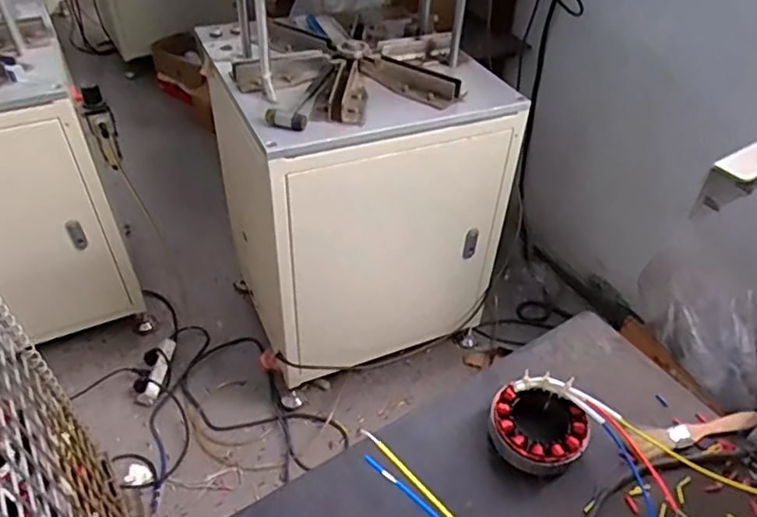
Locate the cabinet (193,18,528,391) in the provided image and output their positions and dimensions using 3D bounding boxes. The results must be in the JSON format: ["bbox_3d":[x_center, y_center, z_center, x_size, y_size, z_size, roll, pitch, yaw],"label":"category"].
[{"bbox_3d":[-0.051,-0.153,1.424,0.536,0.682,0.486,-18,47,-21],"label":"cabinet"}]

